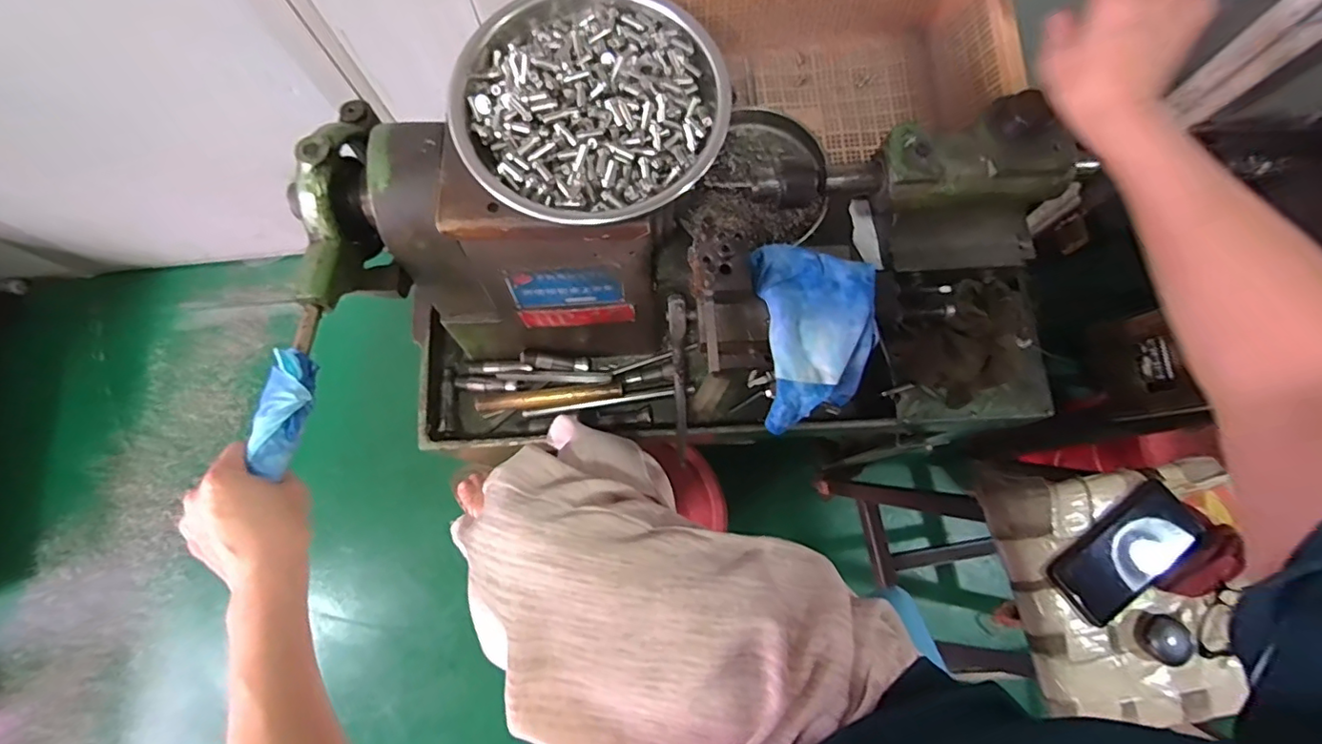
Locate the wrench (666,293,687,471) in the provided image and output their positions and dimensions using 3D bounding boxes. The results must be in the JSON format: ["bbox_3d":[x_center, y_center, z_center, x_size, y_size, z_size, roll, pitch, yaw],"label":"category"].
[{"bbox_3d":[0.019,0.014,0.571,0.017,0.011,0.194,-4,120,-1],"label":"wrench"}]

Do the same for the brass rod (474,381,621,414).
[{"bbox_3d":[-0.123,0.029,0.623,0.159,0.017,0.022,-7,77,-2],"label":"brass rod"}]

